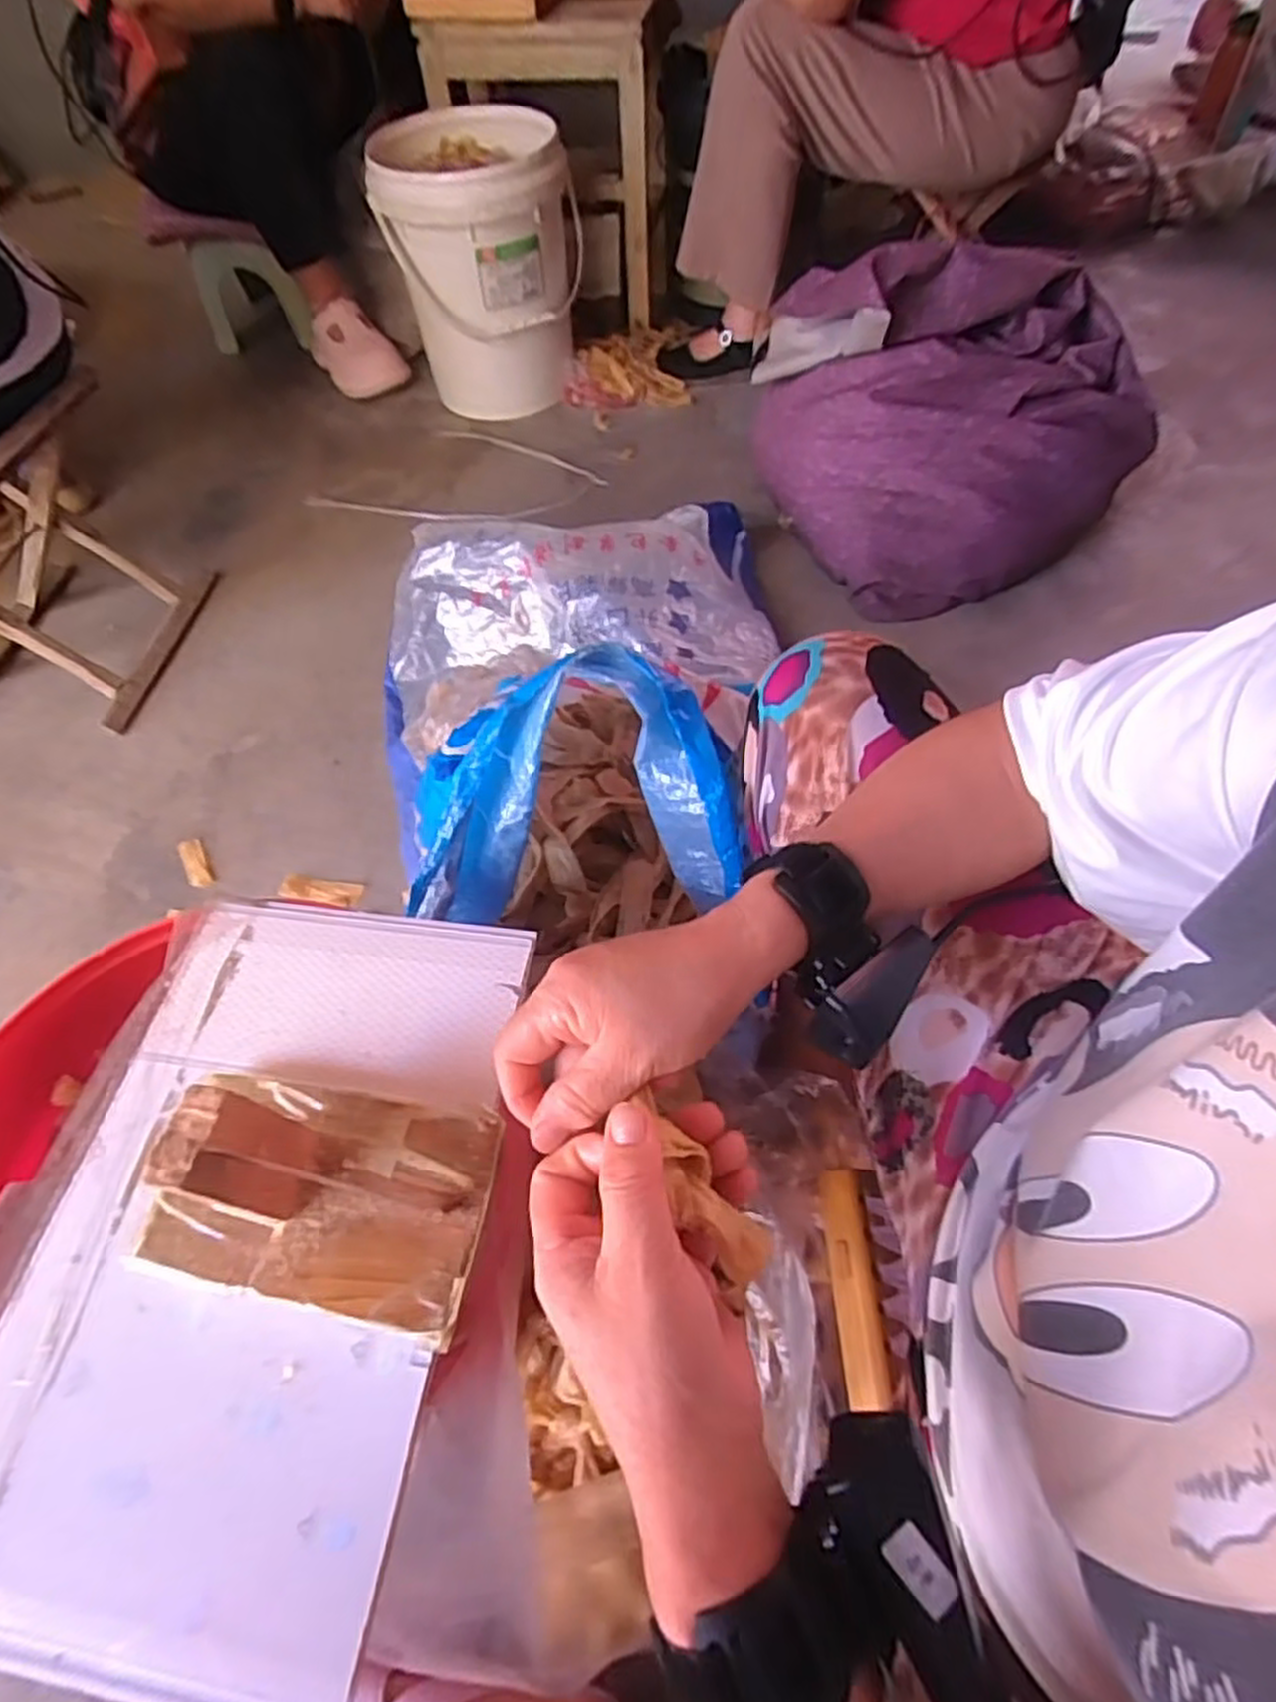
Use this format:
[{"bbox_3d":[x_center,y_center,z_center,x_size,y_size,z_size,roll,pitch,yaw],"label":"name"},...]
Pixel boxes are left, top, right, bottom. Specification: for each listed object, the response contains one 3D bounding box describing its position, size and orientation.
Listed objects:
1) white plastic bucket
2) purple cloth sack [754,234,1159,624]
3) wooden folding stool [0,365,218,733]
[{"bbox_3d":[-0.245,-0.970,1.343,0.284,0.358,0.307,-2,57,3],"label":"white plastic bucket"},{"bbox_3d":[0.412,-0.614,1.101,0.424,0.314,0.454,-28,60,-15],"label":"purple cloth sack"},{"bbox_3d":[-0.786,-0.375,1.005,0.266,0.312,0.307,3,57,4],"label":"wooden folding stool"}]

